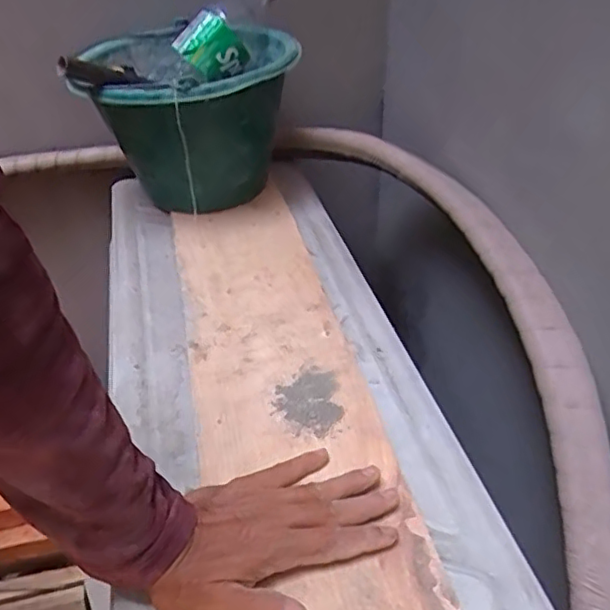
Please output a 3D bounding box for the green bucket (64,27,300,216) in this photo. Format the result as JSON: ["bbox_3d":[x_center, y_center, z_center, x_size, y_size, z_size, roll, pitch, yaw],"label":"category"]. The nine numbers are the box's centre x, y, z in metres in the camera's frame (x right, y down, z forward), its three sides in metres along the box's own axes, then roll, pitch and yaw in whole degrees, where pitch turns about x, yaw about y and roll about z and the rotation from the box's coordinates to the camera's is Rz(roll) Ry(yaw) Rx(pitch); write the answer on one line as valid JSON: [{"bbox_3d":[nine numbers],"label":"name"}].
[{"bbox_3d":[-0.140,-0.220,0.751,0.239,0.193,0.225,0,38,0],"label":"green bucket"}]

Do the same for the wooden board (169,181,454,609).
[{"bbox_3d":[-0.029,0.082,0.513,0.149,0.020,0.620,-9,40,-12],"label":"wooden board"}]

